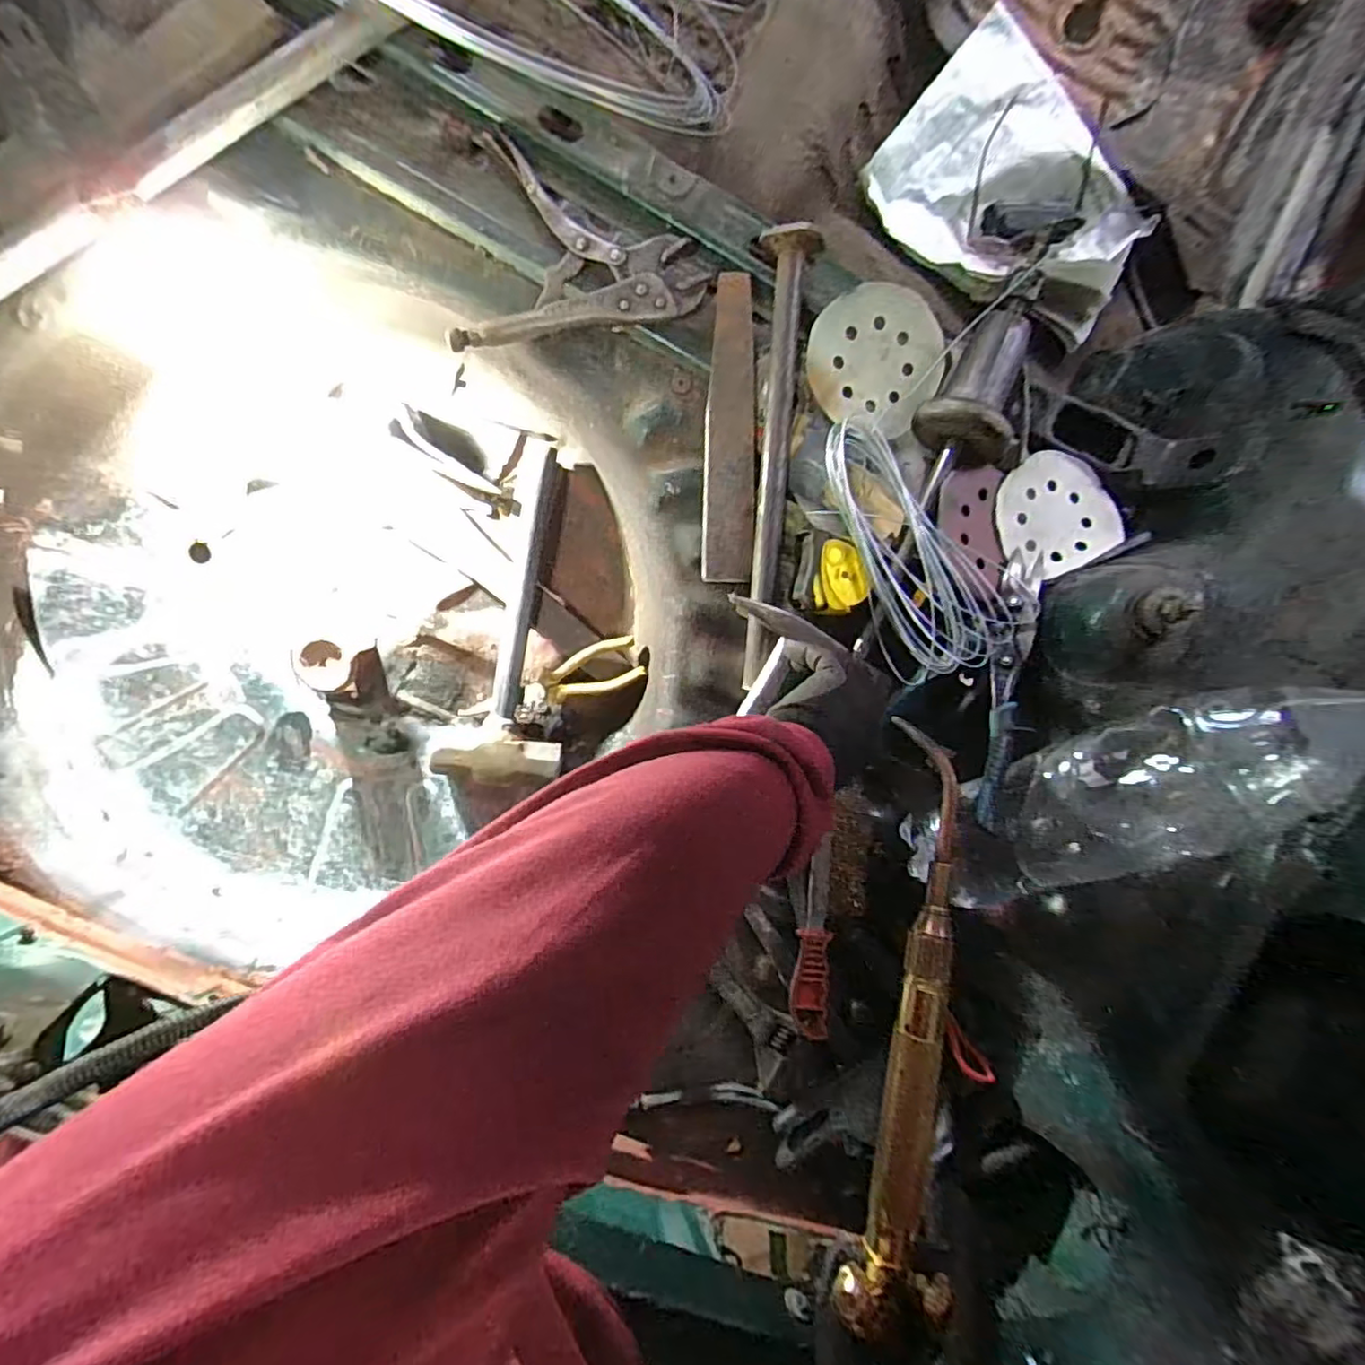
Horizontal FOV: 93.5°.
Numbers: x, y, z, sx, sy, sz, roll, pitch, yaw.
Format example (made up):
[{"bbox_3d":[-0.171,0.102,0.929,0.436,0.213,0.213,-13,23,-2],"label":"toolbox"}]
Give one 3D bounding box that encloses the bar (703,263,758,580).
[{"bbox_3d":[0.041,-0.212,0.540,0.042,0.011,0.249,1,95,-6],"label":"bar"}]

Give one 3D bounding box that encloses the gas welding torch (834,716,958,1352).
[{"bbox_3d":[0.131,0.187,0.371,0.046,0.041,0.324,11,82,-6],"label":"gas welding torch"}]

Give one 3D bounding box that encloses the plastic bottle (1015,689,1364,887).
[{"bbox_3d":[0.345,0.067,0.439,0.105,0.088,0.259,46,125,-8],"label":"plastic bottle"}]

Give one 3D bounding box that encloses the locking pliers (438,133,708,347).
[{"bbox_3d":[-0.078,-0.339,0.528,0.193,0.028,0.174,14,94,-7],"label":"locking pliers"}]

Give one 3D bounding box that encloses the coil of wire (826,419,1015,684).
[{"bbox_3d":[0.187,-0.114,0.528,0.098,0.055,0.221,-21,97,-3],"label":"coil of wire"}]

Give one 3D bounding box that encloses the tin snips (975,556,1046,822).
[{"bbox_3d":[0.265,-0.004,0.519,0.039,0.027,0.239,18,74,-7],"label":"tin snips"}]

